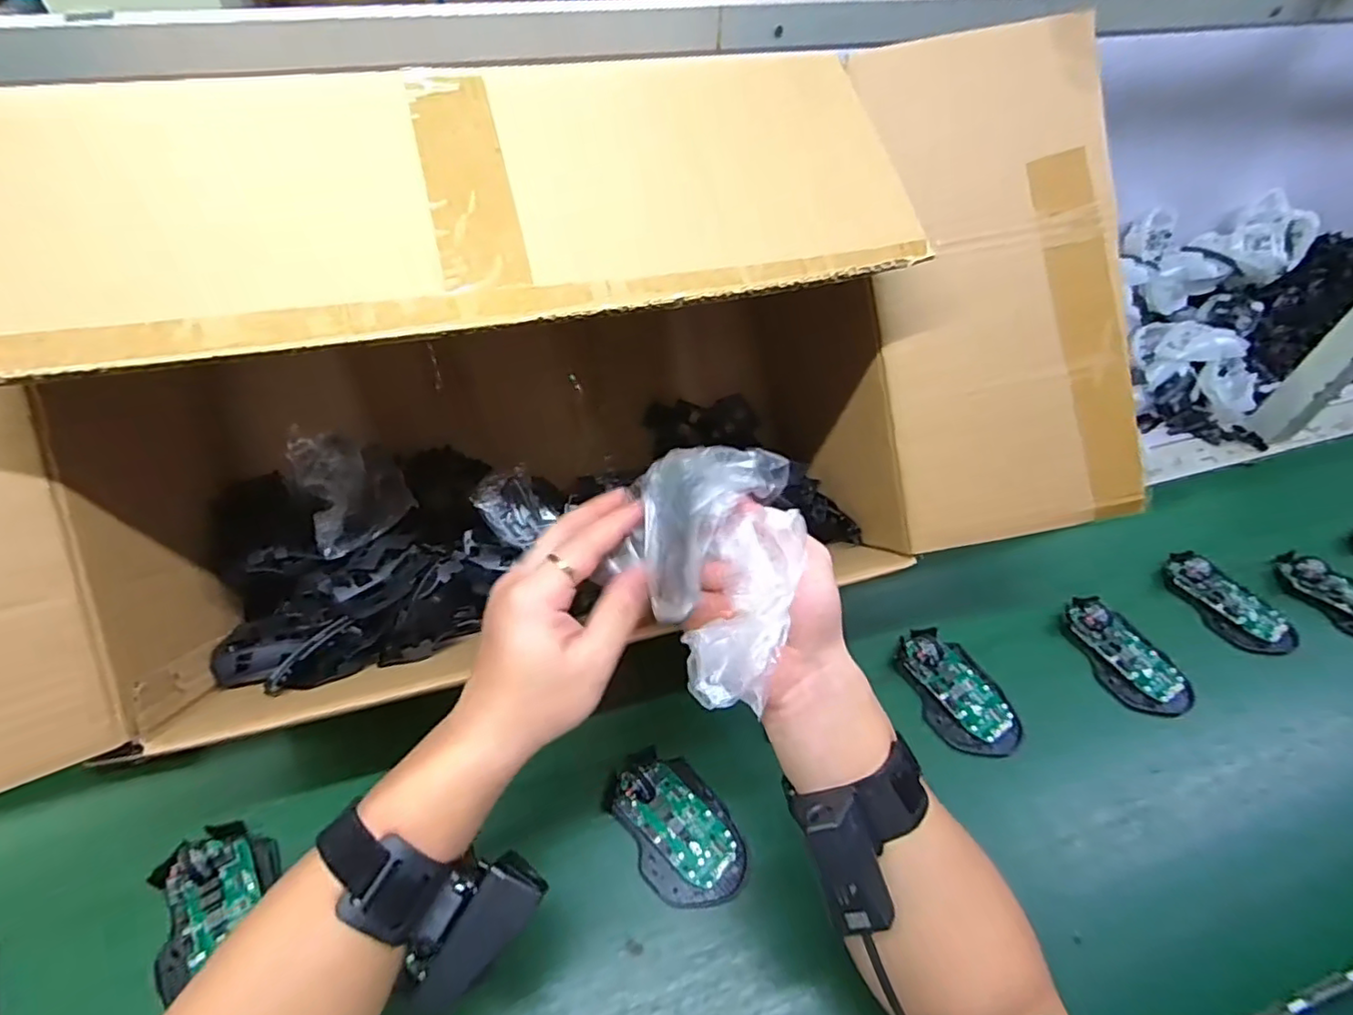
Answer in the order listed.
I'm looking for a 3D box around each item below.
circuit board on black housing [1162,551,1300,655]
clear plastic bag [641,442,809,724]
[{"bbox_3d":[0.540,0.090,0.602,0.059,0.028,0.116,-17,52,-18],"label":"circuit board on black housing"},{"bbox_3d":[0.022,0.028,0.322,0.076,0.081,0.119,2,49,-2],"label":"clear plastic bag"}]

